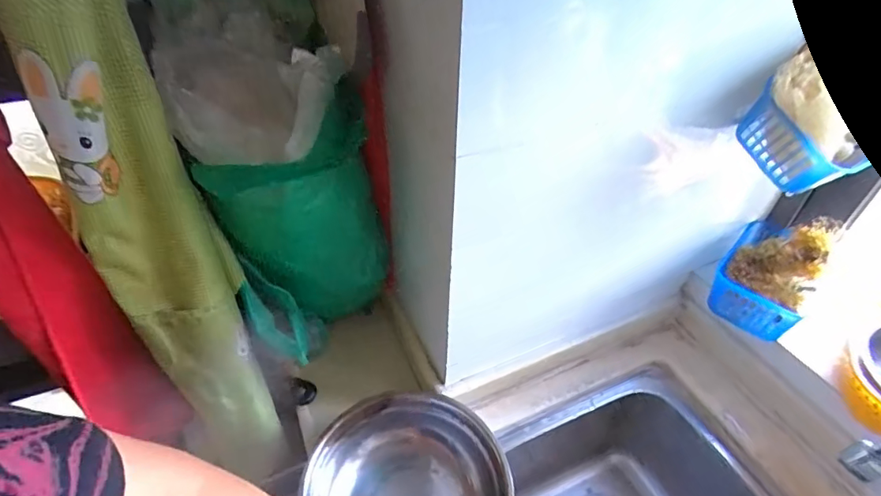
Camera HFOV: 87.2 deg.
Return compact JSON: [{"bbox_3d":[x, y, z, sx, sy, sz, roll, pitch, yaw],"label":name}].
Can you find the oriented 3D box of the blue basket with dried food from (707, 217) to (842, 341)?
[{"bbox_3d":[0.457,0.023,0.638,0.105,0.112,0.166,32,51,29],"label":"blue basket with dried food"}]

